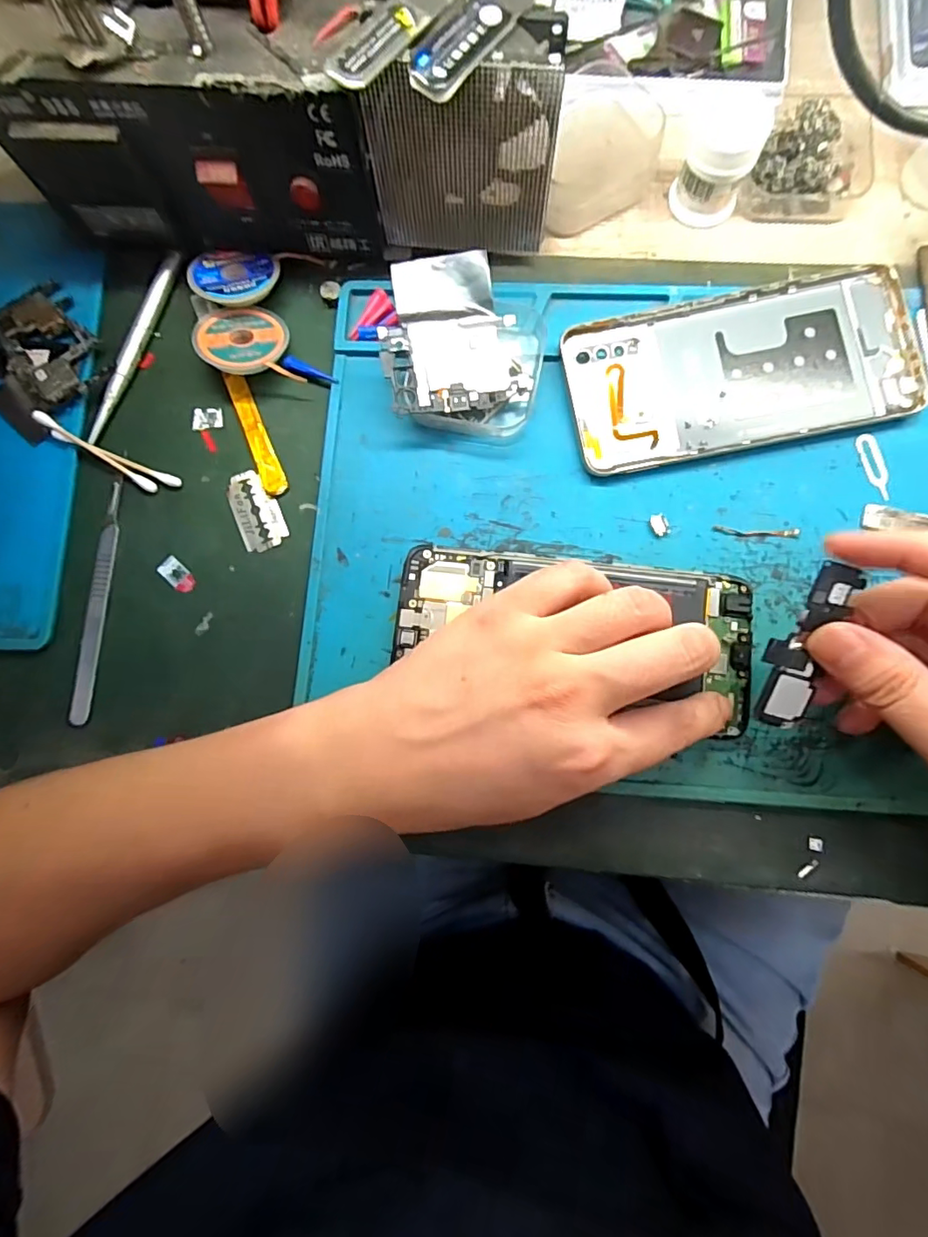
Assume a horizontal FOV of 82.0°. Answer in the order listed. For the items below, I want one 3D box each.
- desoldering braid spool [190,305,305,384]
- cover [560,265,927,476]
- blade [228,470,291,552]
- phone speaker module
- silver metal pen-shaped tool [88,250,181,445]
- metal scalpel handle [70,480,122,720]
[{"bbox_3d":[-0.109,-0.140,0.269,0.051,0.005,0.044,1,67,-10],"label":"desoldering braid spool"},{"bbox_3d":[0.132,-0.119,0.256,0.159,0.010,0.074,-11,82,2],"label":"cover"},{"bbox_3d":[-0.104,-0.054,0.267,0.023,0.004,0.042,-22,80,-7],"label":"blade"},{"bbox_3d":[0.130,0.011,0.205,0.023,0.004,0.064,17,104,6],"label":"phone speaker module"},{"bbox_3d":[-0.172,-0.142,0.277,0.011,0.006,0.107,22,84,6],"label":"silver metal pen-shaped tool"},{"bbox_3d":[-0.178,-0.009,0.259,0.009,0.004,0.116,3,83,4],"label":"metal scalpel handle"}]

